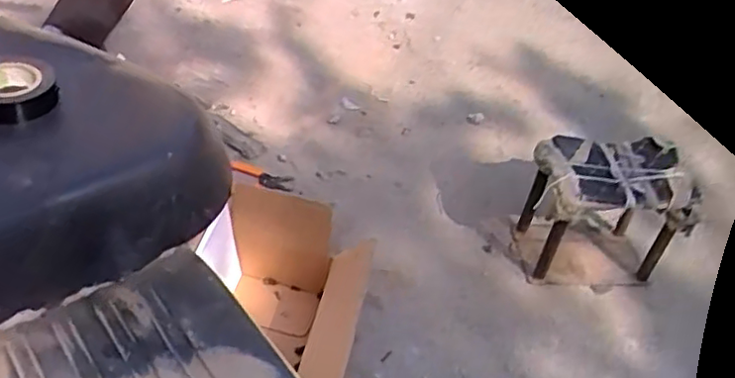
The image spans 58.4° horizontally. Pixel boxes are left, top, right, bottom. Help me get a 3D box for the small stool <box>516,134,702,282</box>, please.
[{"bbox_3d":[0.478,0.047,1.380,0.298,0.275,0.196,-3,41,-12],"label":"small stool"}]

